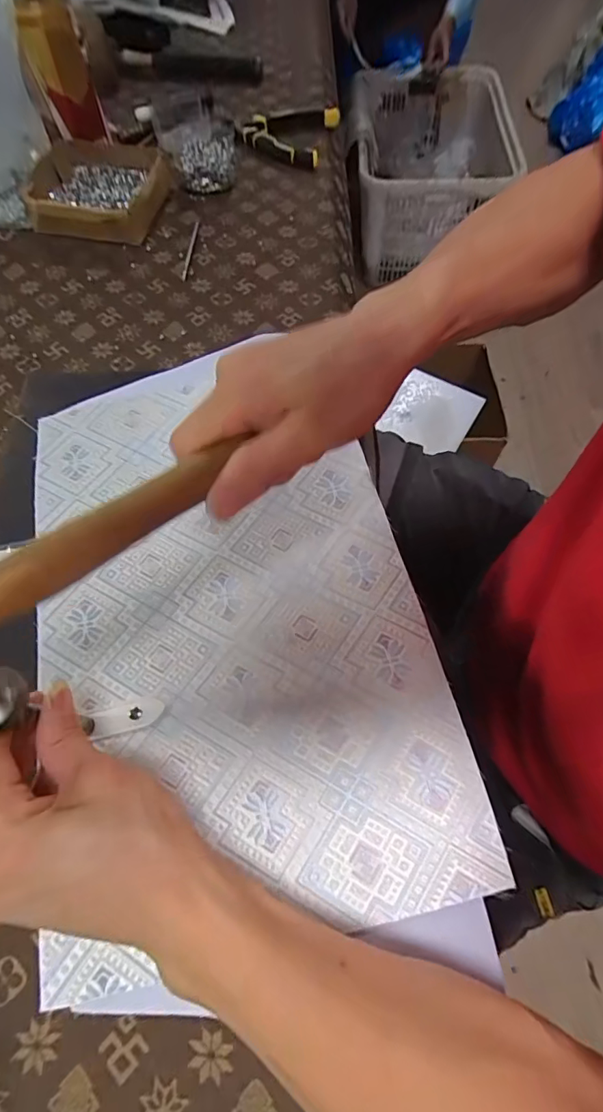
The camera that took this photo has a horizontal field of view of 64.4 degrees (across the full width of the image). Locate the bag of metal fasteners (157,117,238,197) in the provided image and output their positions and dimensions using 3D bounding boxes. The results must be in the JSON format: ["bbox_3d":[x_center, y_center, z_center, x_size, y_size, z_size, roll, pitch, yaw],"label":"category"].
[{"bbox_3d":[-0.131,-0.535,0.617,0.096,0.037,0.195,-16,65,-9],"label":"bag of metal fasteners"}]

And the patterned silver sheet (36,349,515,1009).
[{"bbox_3d":[-0.054,0.025,0.350,0.262,0.006,0.424,-12,66,-5],"label":"patterned silver sheet"}]

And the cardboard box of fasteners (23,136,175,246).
[{"bbox_3d":[-0.228,-0.418,0.552,0.144,0.057,0.134,1,64,0],"label":"cardboard box of fasteners"}]

